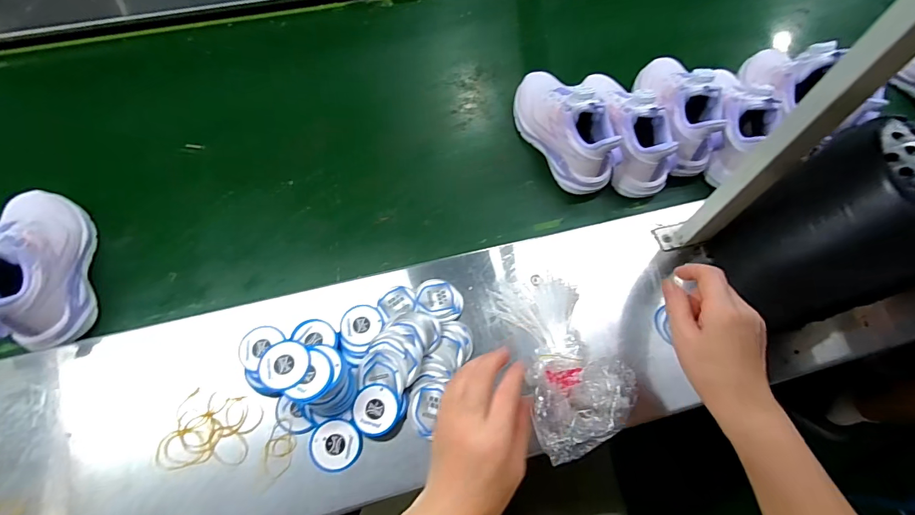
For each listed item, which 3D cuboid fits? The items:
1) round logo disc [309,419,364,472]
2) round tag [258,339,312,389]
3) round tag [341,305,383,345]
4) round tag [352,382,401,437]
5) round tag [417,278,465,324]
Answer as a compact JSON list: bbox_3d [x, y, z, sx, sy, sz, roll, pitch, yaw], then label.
[{"bbox_3d":[-0.122,0.188,0.420,0.050,0.004,0.048,-2,75,-5],"label":"round logo disc"},{"bbox_3d":[-0.168,0.104,0.405,0.048,0.004,0.046,-2,62,4],"label":"round tag"},{"bbox_3d":[-0.110,0.077,0.479,0.045,0.004,0.048,0,57,0],"label":"round tag"},{"bbox_3d":[-0.084,0.156,0.429,0.047,0.004,0.049,-2,70,6],"label":"round tag"},{"bbox_3d":[-0.021,0.050,0.491,0.054,0.012,0.059,0,57,0],"label":"round tag"}]

